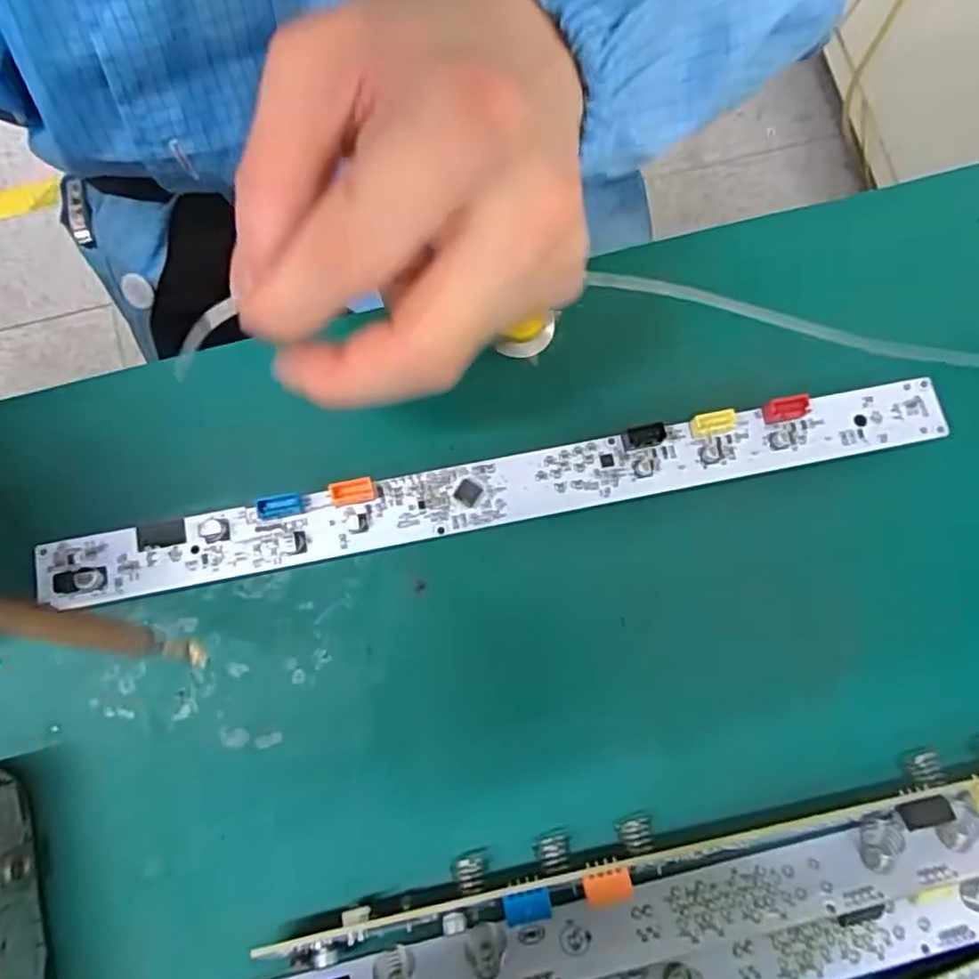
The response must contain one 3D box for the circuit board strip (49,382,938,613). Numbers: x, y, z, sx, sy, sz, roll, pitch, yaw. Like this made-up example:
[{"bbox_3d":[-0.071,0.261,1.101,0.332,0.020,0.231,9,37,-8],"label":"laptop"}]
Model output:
[{"bbox_3d":[0.006,-0.001,0.215,0.284,0.016,0.022,-11,76,-4],"label":"circuit board strip"}]

